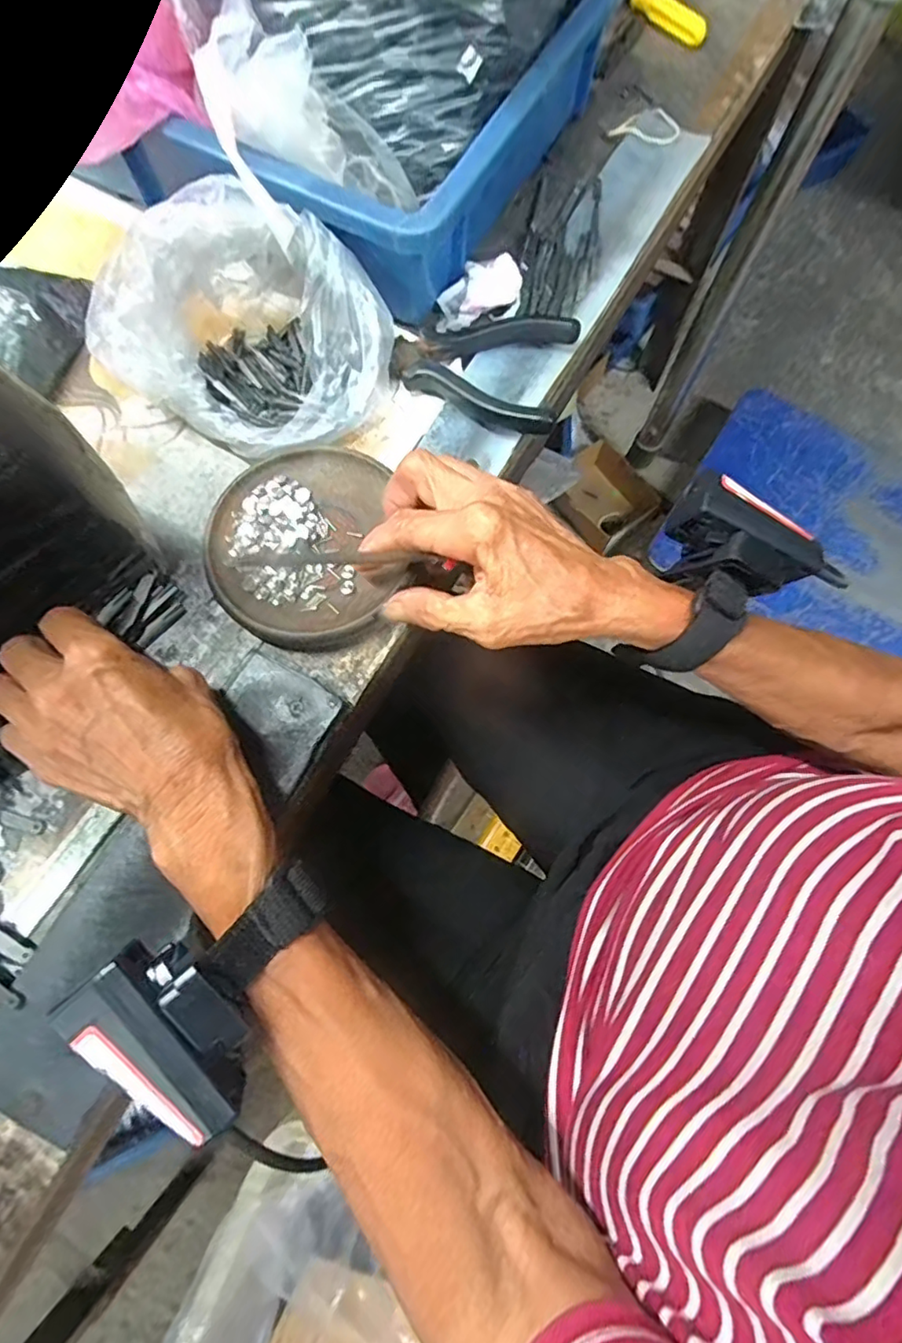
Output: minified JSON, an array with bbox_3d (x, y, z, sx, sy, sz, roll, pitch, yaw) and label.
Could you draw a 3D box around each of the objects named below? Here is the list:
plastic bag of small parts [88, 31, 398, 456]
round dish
[{"bbox_3d":[-0.106,-0.192,0.310,0.129,0.093,0.128,35,76,10],"label":"plastic bag of small parts"},{"bbox_3d":[-0.079,-0.067,0.317,0.100,0.015,0.110,0,73,-1],"label":"round dish"}]

